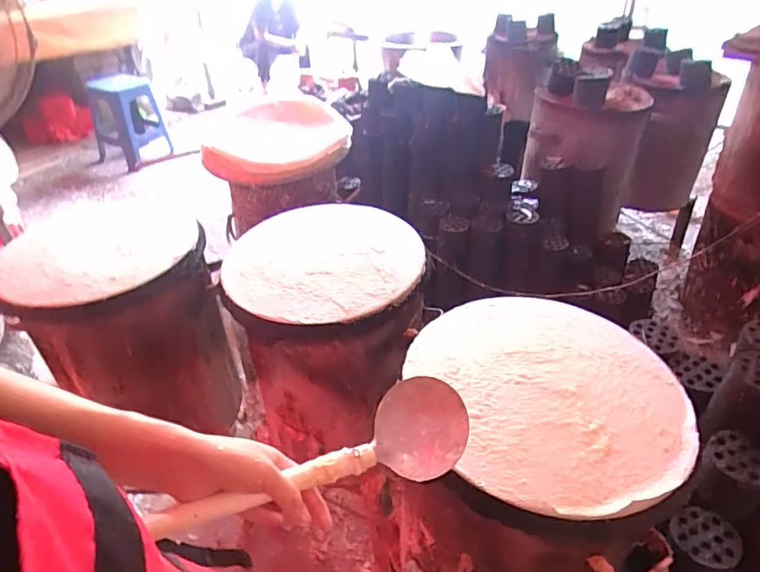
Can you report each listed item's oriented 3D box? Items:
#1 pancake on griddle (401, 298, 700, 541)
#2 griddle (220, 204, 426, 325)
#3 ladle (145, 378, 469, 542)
[{"bbox_3d":[0.239,0.142,0.704,0.356,0.031,0.374,-14,40,-15],"label":"pancake on griddle"},{"bbox_3d":[-0.110,-0.050,1.009,0.379,0.046,0.386,-1,38,1],"label":"griddle"},{"bbox_3d":[-0.056,0.162,0.447,0.288,0.058,0.086,-14,39,-25],"label":"ladle"}]

